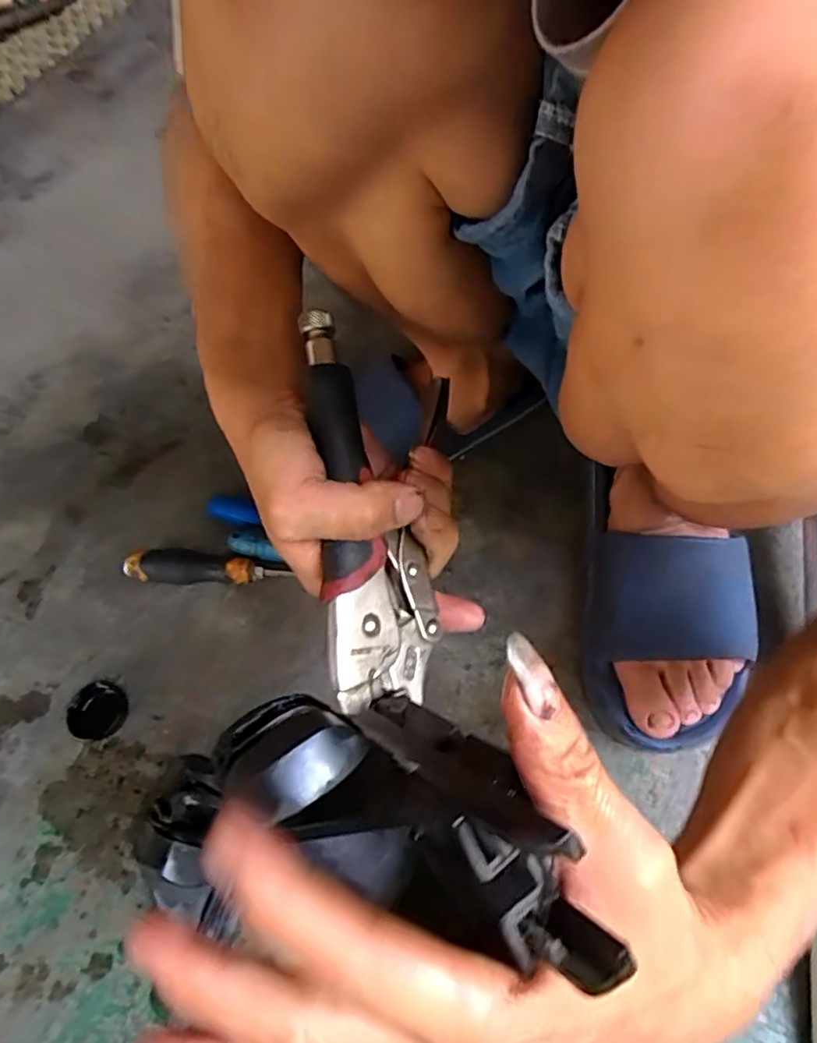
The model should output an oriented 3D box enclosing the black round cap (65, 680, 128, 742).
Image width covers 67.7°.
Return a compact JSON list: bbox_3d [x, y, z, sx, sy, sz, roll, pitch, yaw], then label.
[{"bbox_3d":[-0.255,0.154,0.501,0.042,0.019,0.050,-21,61,-6],"label":"black round cap"}]

